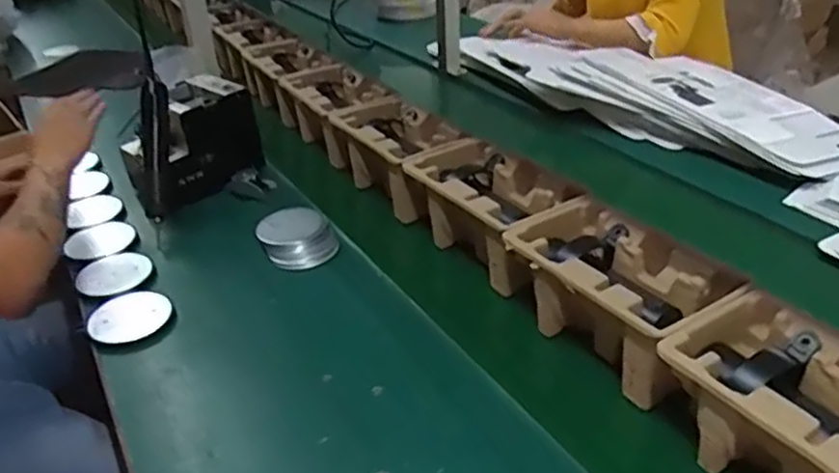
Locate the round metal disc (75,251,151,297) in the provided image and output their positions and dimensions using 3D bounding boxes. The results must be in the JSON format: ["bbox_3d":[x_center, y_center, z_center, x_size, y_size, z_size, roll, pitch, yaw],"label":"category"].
[{"bbox_3d":[-0.397,0.053,0.898,0.091,0.020,0.096,-2,30,1],"label":"round metal disc"}]

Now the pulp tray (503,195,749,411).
[{"bbox_3d":[0.210,0.062,0.739,0.143,0.098,0.232,-21,37,-26],"label":"pulp tray"}]

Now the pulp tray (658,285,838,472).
[{"bbox_3d":[0.324,0.159,0.569,0.138,0.094,0.228,-20,36,-25],"label":"pulp tray"}]

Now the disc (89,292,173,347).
[{"bbox_3d":[-0.345,0.098,0.825,0.090,0.021,0.090,-15,32,-19],"label":"disc"}]

